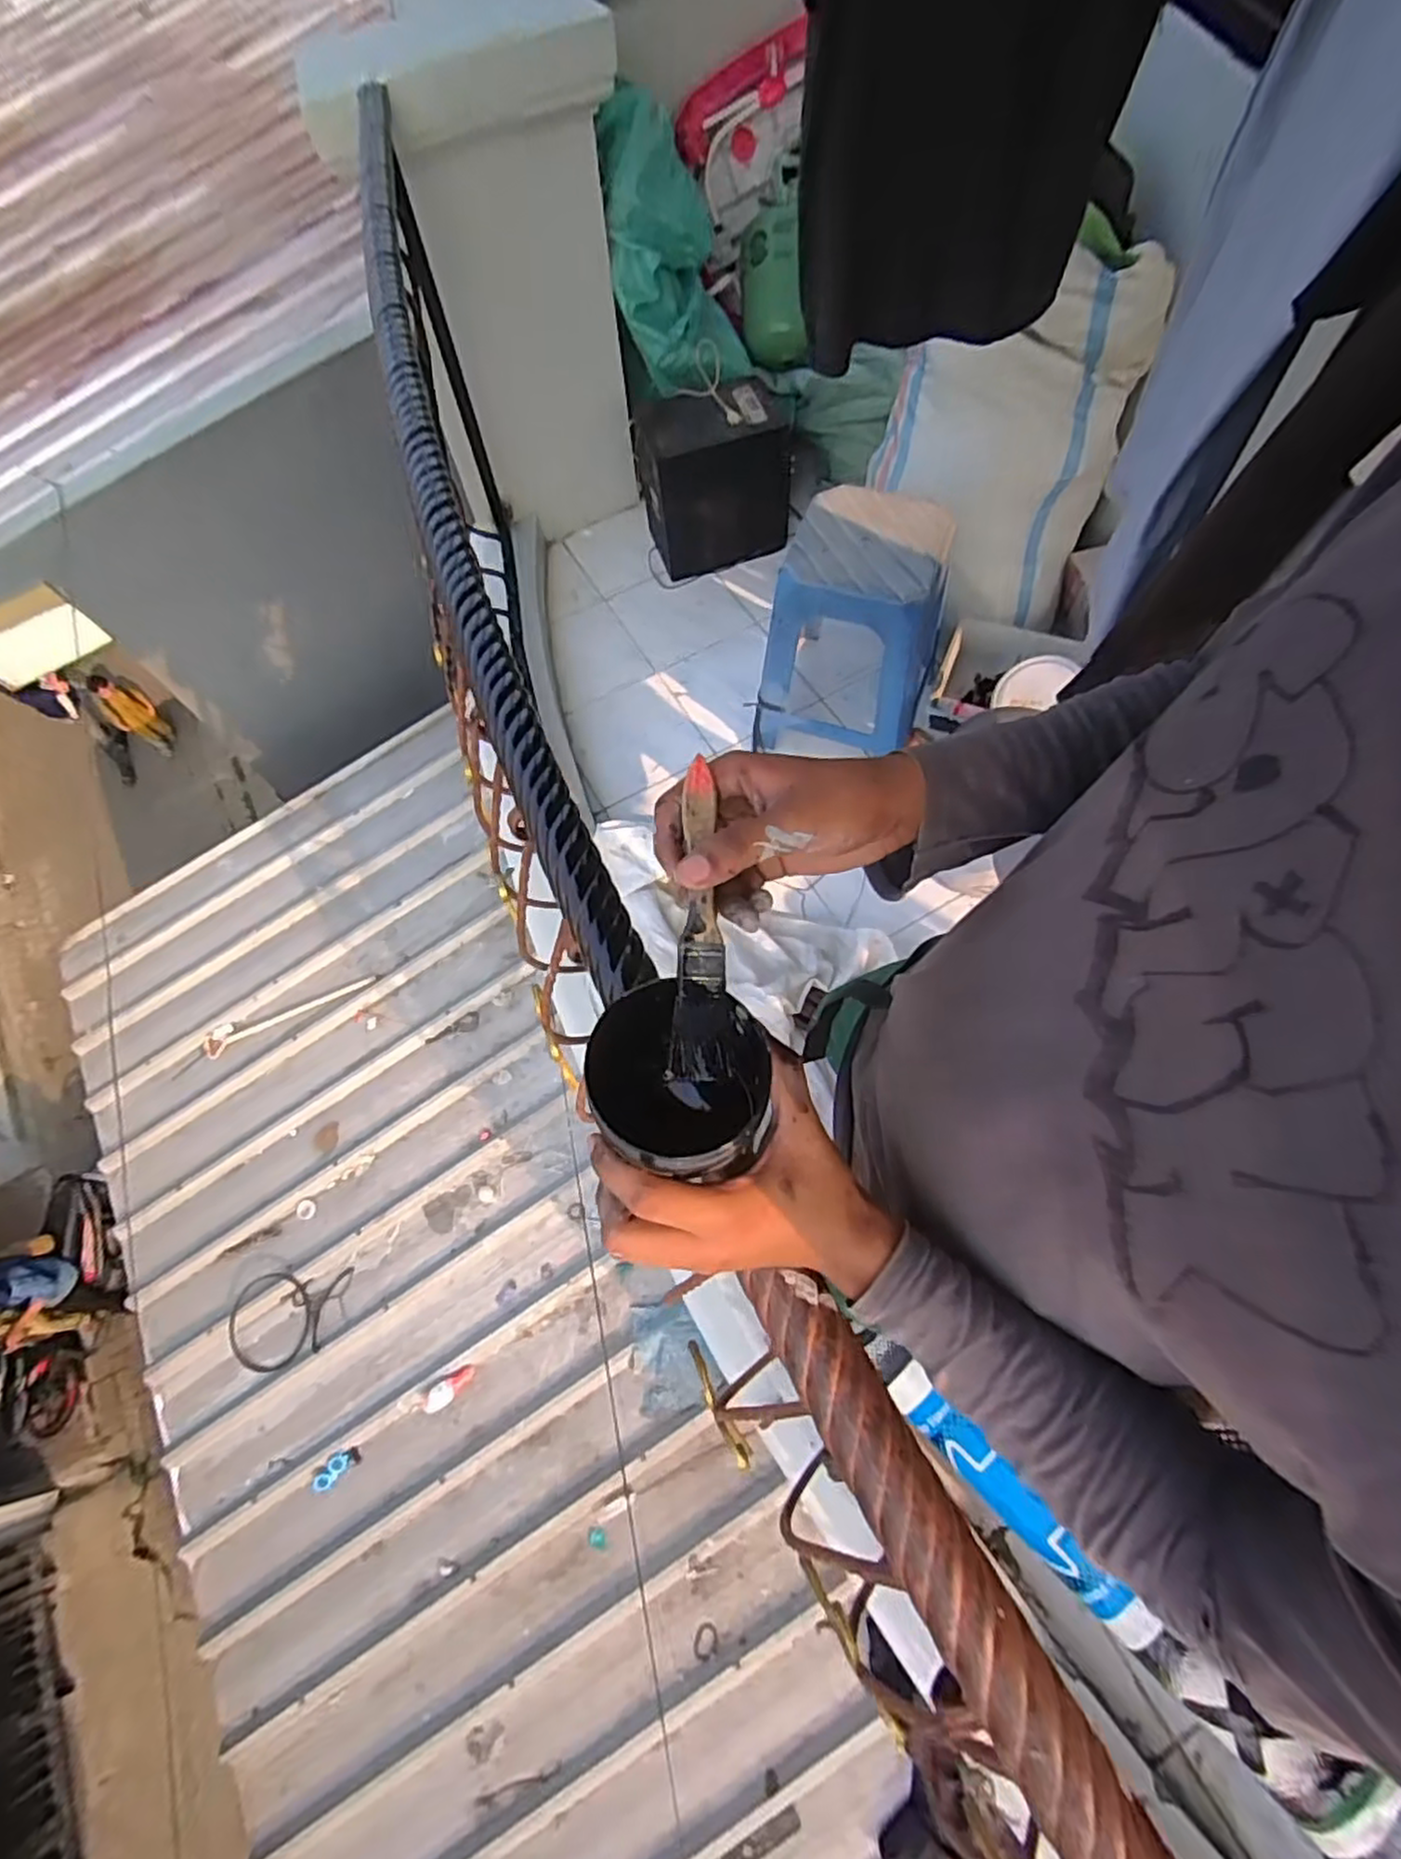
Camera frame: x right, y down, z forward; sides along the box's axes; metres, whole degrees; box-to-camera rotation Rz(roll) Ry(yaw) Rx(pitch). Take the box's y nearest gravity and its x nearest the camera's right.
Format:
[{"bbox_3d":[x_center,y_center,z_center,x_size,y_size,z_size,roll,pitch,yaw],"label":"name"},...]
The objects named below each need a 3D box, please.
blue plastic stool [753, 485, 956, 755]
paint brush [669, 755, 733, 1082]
[{"bbox_3d":[0.321,-0.616,1.549,0.343,0.465,0.279,16,68,10],"label":"blue plastic stool"},{"bbox_3d":[0.000,-0.007,0.346,0.027,0.007,0.153,-1,79,3],"label":"paint brush"}]

